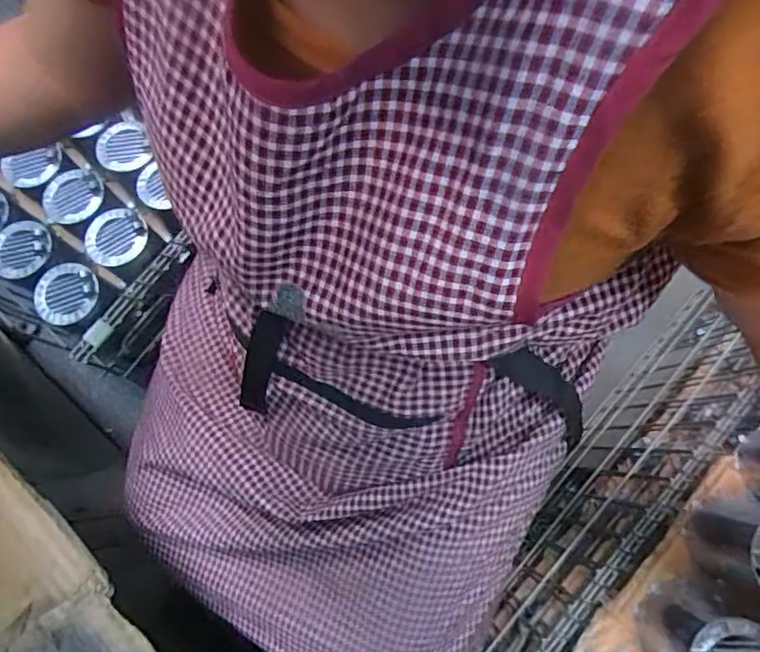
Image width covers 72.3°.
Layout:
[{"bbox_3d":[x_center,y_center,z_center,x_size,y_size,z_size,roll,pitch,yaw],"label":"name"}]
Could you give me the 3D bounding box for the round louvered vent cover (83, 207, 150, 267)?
[{"bbox_3d":[-0.375,-0.126,0.736,0.081,0.014,0.082,-1,73,2],"label":"round louvered vent cover"}]

